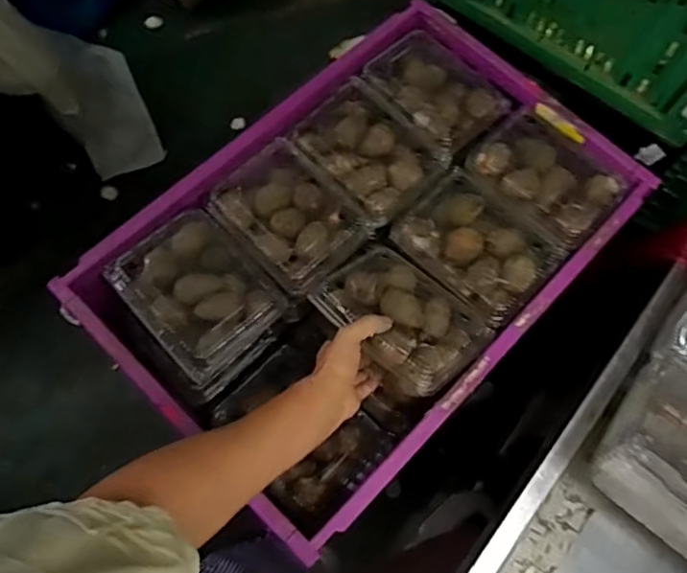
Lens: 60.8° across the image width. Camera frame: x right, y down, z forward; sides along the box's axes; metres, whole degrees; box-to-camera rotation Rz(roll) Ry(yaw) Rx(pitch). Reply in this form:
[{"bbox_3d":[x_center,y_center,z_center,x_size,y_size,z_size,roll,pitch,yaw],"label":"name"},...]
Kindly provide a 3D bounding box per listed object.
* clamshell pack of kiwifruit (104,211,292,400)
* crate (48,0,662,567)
[{"bbox_3d":[-0.164,0.017,0.673,0.141,0.088,0.168,-41,76,-15],"label":"clamshell pack of kiwifruit"},{"bbox_3d":[0.035,-0.048,0.701,0.381,0.108,0.581,43,74,13],"label":"crate"}]

